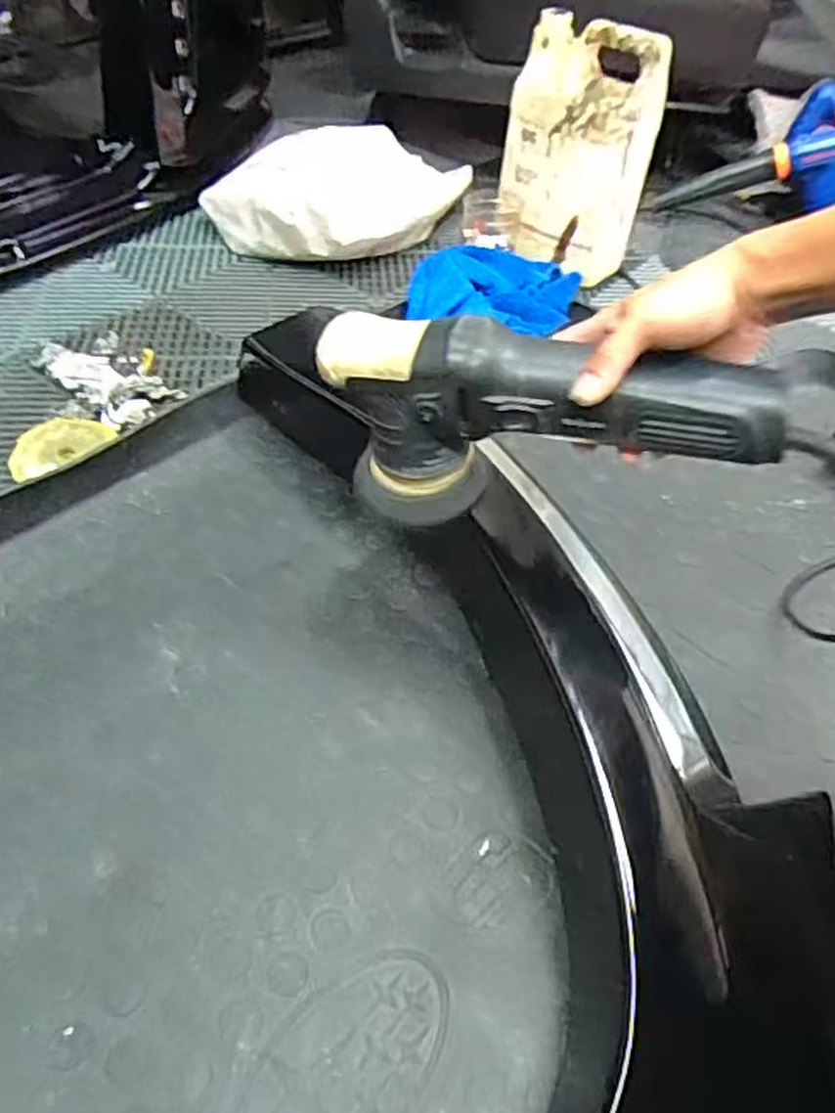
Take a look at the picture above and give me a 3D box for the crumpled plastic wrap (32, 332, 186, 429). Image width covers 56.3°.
[{"bbox_3d":[-0.341,-0.193,0.844,0.108,0.019,0.179,-34,59,-32],"label":"crumpled plastic wrap"}]

